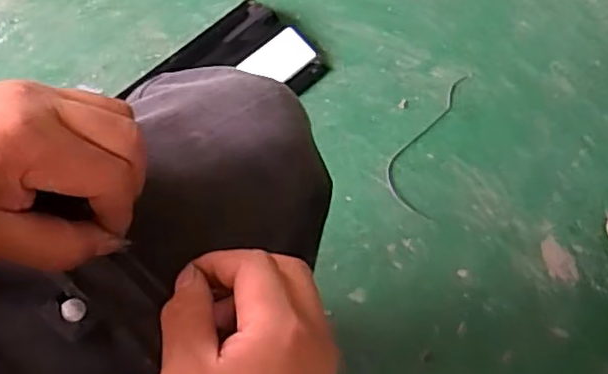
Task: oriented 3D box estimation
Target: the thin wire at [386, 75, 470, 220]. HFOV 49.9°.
[{"bbox_3d":[0.206,-0.082,1.099,0.087,0.007,0.274,19,69,7],"label":"thin wire"}]

